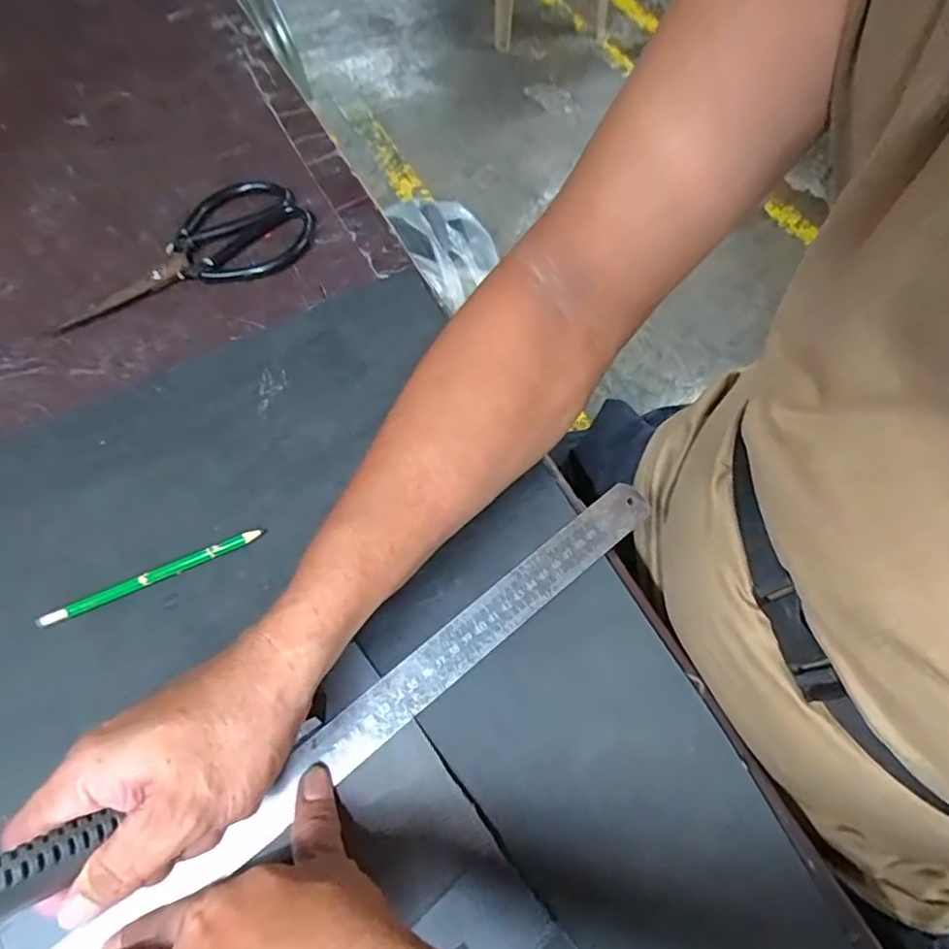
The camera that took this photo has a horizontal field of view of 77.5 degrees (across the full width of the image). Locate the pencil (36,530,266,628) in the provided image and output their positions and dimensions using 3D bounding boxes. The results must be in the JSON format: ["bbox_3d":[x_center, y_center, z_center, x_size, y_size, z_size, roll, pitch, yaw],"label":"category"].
[{"bbox_3d":[-0.200,0.064,0.368,0.138,0.004,0.008,-22,65,-8],"label":"pencil"}]

